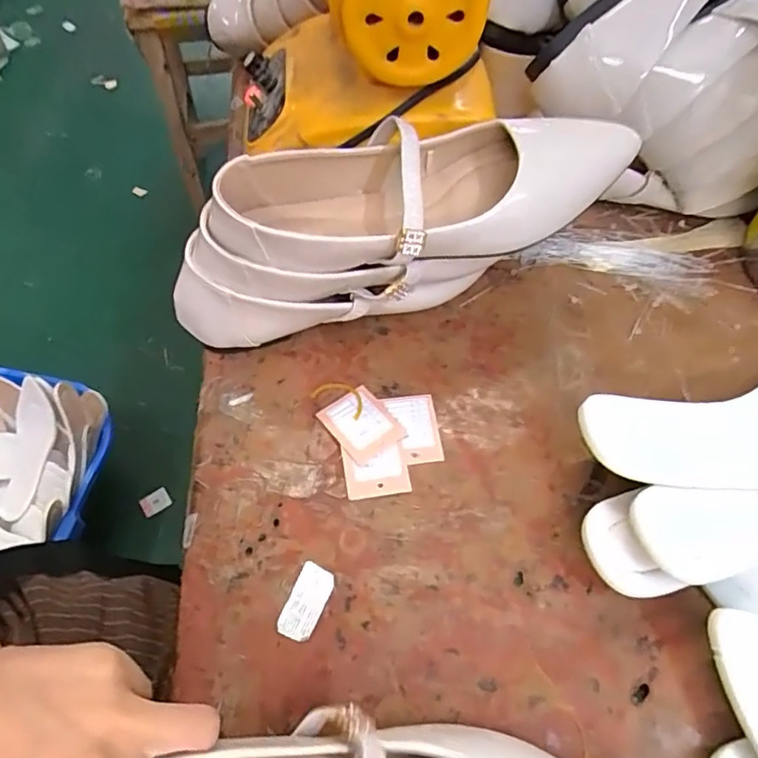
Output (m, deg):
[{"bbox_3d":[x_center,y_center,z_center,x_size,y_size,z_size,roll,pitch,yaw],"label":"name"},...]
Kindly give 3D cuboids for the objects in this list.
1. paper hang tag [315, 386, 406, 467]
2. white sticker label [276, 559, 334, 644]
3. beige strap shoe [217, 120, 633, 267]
[{"bbox_3d":[-0.012,0.029,0.371,0.039,0.004,0.047,-33,62,-21],"label":"paper hang tag"},{"bbox_3d":[-0.041,0.123,0.316,0.021,0.004,0.039,18,61,12],"label":"white sticker label"},{"bbox_3d":[0.033,-0.112,0.358,0.254,0.058,0.097,-19,61,-11],"label":"beige strap shoe"}]

